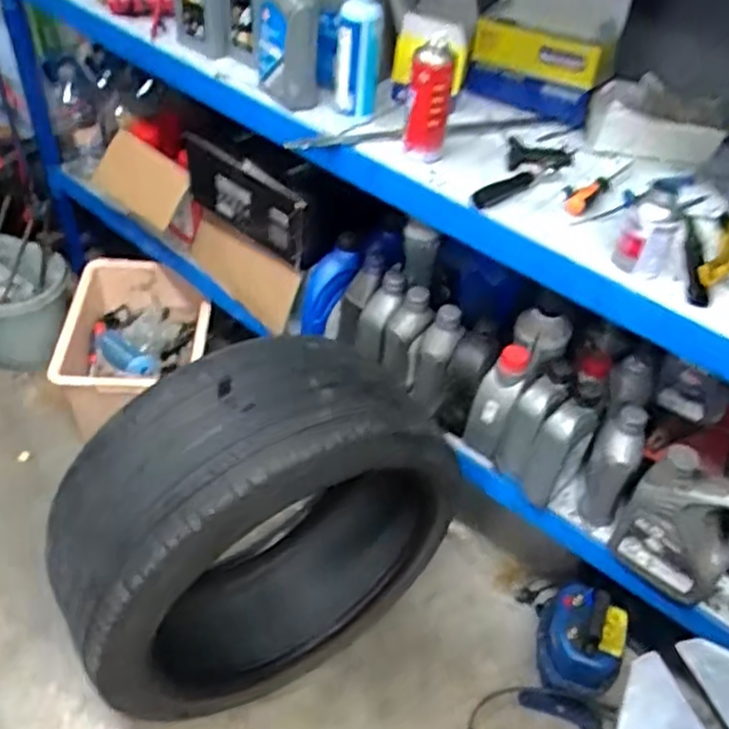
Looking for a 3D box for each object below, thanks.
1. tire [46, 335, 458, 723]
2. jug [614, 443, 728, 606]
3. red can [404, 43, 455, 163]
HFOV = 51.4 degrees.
[{"bbox_3d":[-0.157,0.290,1.283,0.643,0.670,0.292,-20,51,-24],"label":"tire"},{"bbox_3d":[0.499,0.251,1.184,0.089,0.215,0.173,-33,57,-32],"label":"jug"},{"bbox_3d":[0.097,-0.403,1.174,0.067,0.169,0.057,9,45,3],"label":"red can"}]

